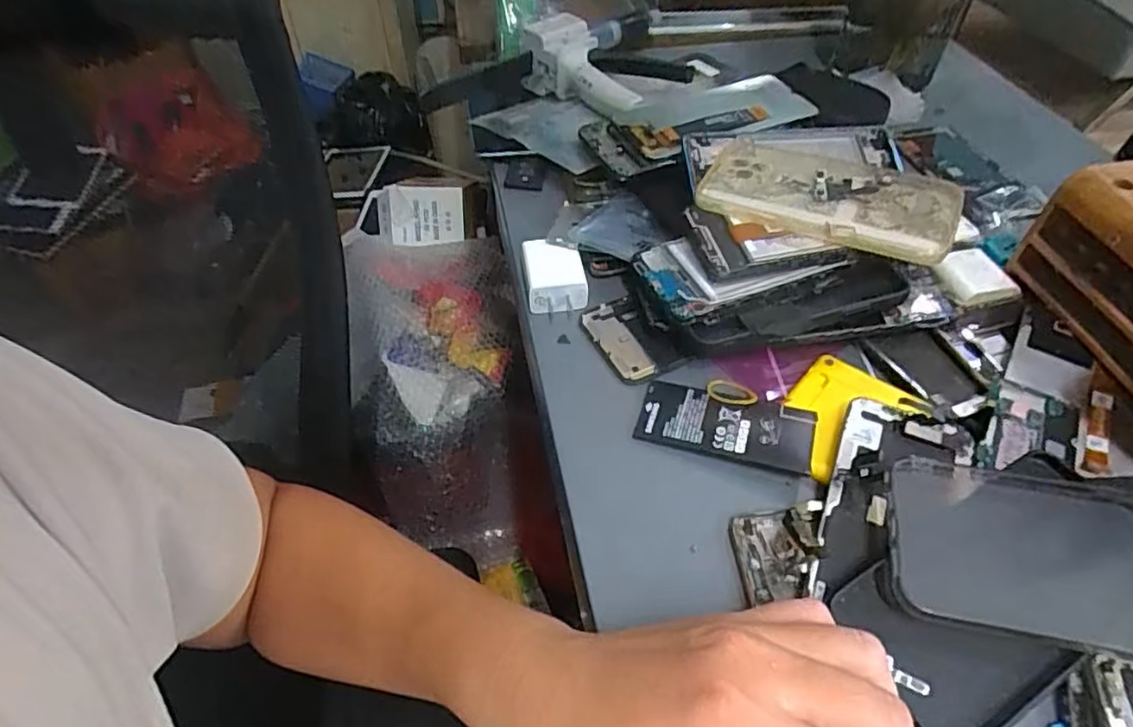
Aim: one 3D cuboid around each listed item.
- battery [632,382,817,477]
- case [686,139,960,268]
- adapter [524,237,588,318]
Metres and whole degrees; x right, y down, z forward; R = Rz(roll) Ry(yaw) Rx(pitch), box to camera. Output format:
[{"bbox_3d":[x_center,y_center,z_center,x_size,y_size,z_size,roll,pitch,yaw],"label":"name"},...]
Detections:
[{"bbox_3d":[0.092,0.035,0.379,0.099,0.005,0.043,16,50,13],"label":"battery"},{"bbox_3d":[0.176,-0.114,0.443,0.163,0.012,0.092,24,52,19],"label":"case"},{"bbox_3d":[-0.008,-0.061,0.454,0.040,0.026,0.049,-5,49,-5],"label":"adapter"}]

